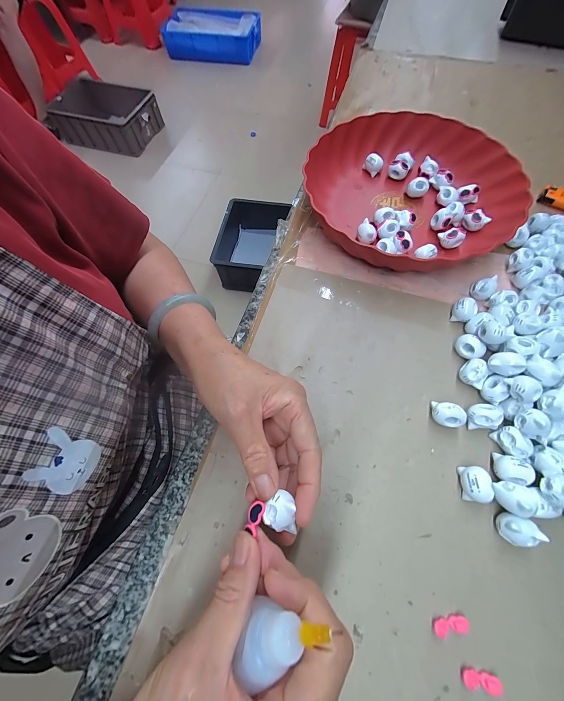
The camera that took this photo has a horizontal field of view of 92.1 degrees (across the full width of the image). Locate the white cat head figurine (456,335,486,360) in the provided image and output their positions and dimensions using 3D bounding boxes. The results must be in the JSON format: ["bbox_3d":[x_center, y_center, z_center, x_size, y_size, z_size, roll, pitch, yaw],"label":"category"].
[{"bbox_3d":[0.182,-0.002,0.266,0.017,0.021,0.025,-26,68,-9],"label":"white cat head figurine"}]

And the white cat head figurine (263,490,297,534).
[{"bbox_3d":[-0.001,0.102,0.171,0.019,0.015,0.023,-1,66,3],"label":"white cat head figurine"}]

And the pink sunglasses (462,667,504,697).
[{"bbox_3d":[0.129,0.214,0.175,0.024,0.004,0.010,9,67,6],"label":"pink sunglasses"}]

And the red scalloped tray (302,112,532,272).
[{"bbox_3d":[0.148,-0.197,0.331,0.243,0.050,0.225,-20,67,-7],"label":"red scalloped tray"}]

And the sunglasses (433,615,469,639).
[{"bbox_3d":[0.116,0.189,0.186,0.023,0.004,0.010,-6,66,-1],"label":"sunglasses"}]

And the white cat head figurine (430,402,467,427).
[{"bbox_3d":[0.145,0.057,0.240,0.024,0.021,0.018,17,68,9],"label":"white cat head figurine"}]

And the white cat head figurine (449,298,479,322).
[{"bbox_3d":[0.189,-0.041,0.285,0.023,0.021,0.021,-1,66,2],"label":"white cat head figurine"}]

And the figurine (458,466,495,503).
[{"bbox_3d":[0.155,0.107,0.218,0.020,0.017,0.025,5,67,4],"label":"figurine"}]

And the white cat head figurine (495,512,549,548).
[{"bbox_3d":[0.177,0.135,0.203,0.024,0.019,0.019,16,68,8],"label":"white cat head figurine"}]

